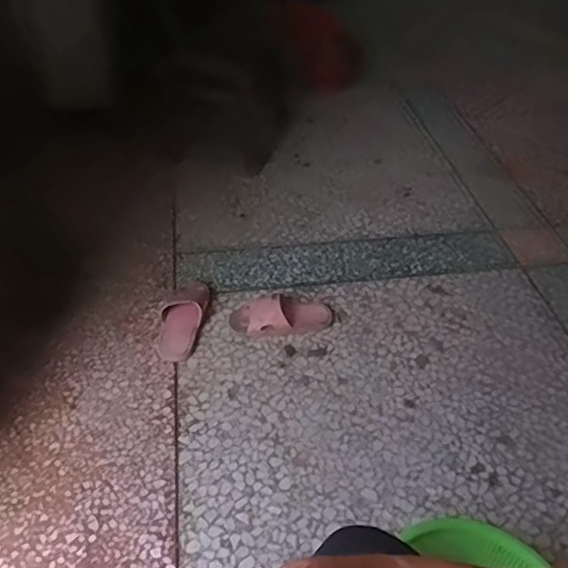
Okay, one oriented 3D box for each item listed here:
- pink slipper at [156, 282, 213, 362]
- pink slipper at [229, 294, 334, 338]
[{"bbox_3d":[-0.209,0.065,1.204,0.091,0.048,0.194,3,43,3],"label":"pink slipper"},{"bbox_3d":[-0.001,0.062,1.217,0.210,0.047,0.089,-3,42,-22],"label":"pink slipper"}]

